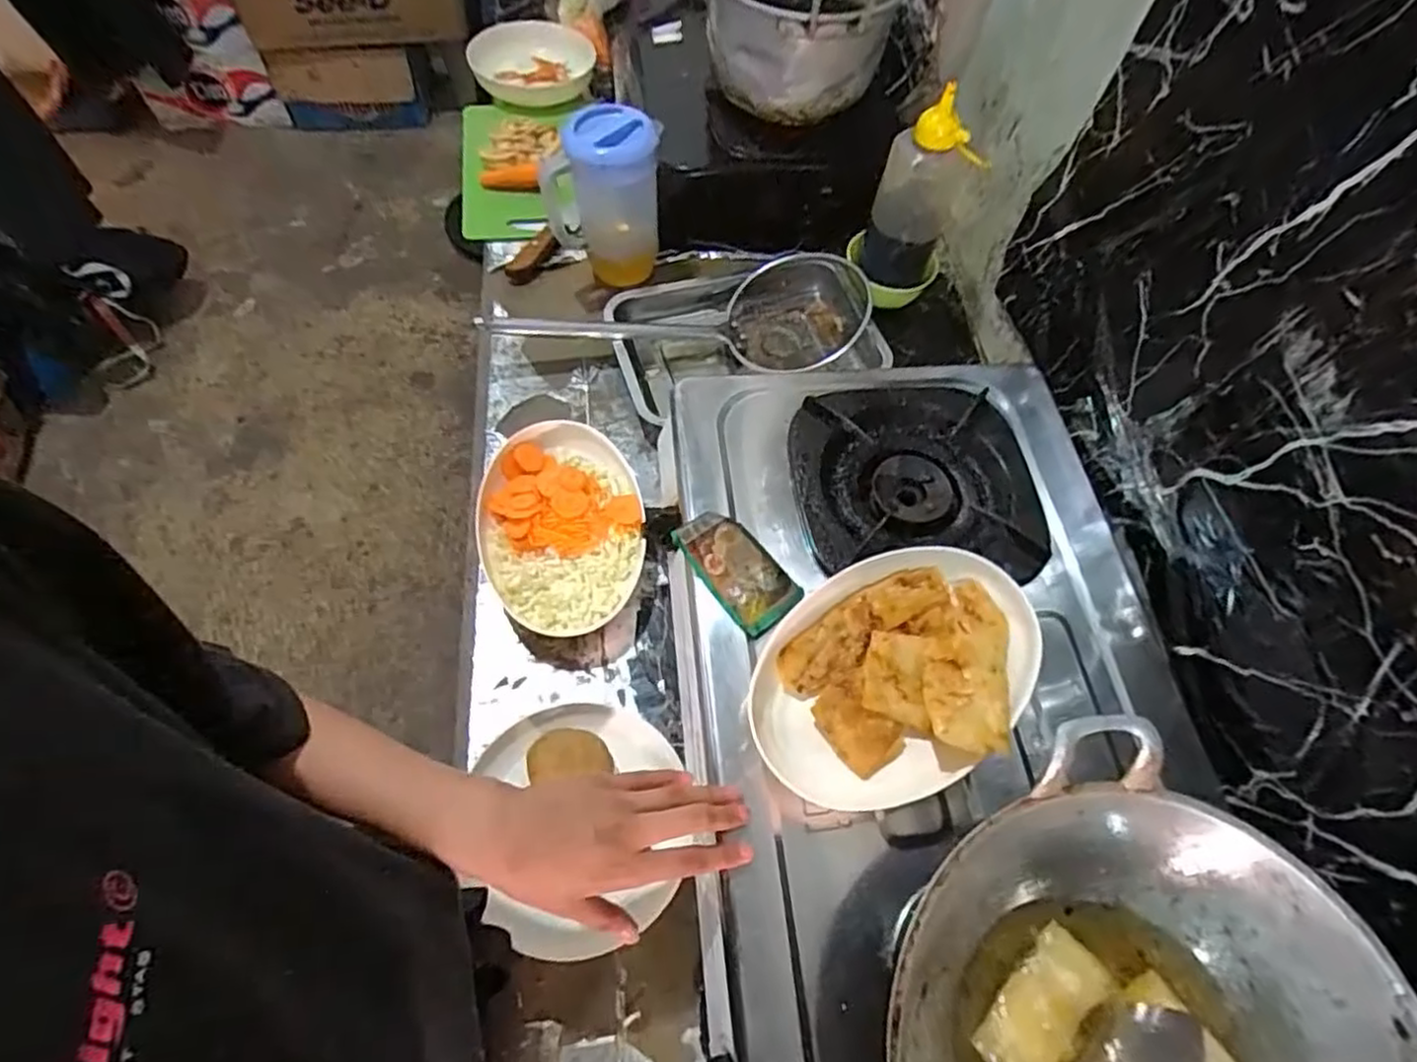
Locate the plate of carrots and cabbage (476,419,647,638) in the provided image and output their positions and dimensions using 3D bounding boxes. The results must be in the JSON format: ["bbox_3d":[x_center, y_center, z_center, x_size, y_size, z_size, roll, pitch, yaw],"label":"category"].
[{"bbox_3d":[-0.148,-0.005,0.707,0.157,0.054,0.229,-4,62,-6],"label":"plate of carrots and cabbage"}]

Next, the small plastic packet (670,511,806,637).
[{"bbox_3d":[0.025,0.030,0.580,0.062,0.019,0.109,-34,68,-20],"label":"small plastic packet"}]

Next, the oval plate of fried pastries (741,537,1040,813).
[{"bbox_3d":[0.136,0.103,0.512,0.220,0.047,0.156,-22,65,-15],"label":"oval plate of fried pastries"}]

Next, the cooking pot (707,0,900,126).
[{"bbox_3d":[0.108,-0.633,0.847,0.220,0.159,0.287,5,61,-1],"label":"cooking pot"}]

